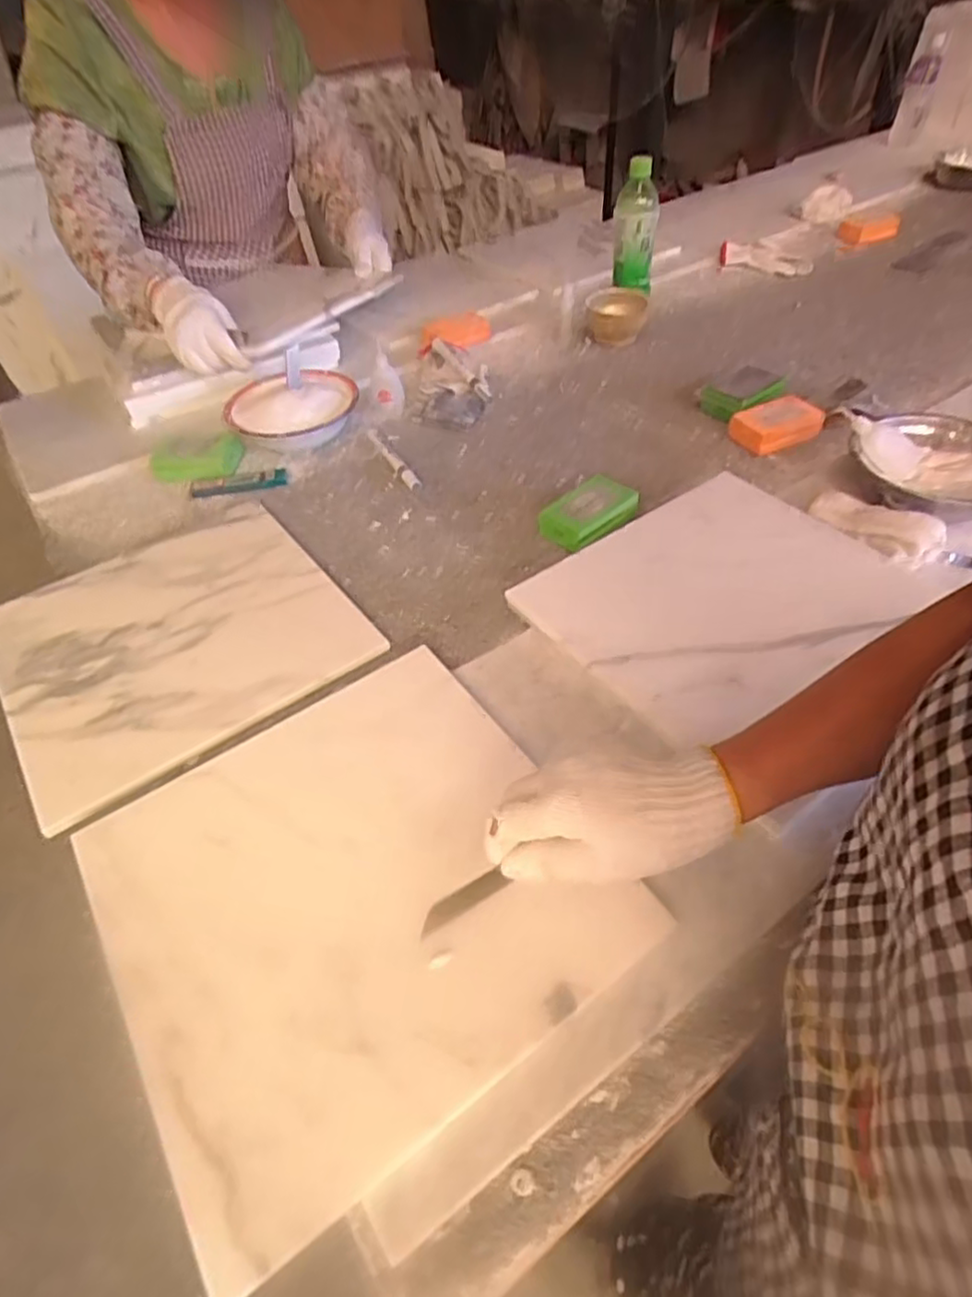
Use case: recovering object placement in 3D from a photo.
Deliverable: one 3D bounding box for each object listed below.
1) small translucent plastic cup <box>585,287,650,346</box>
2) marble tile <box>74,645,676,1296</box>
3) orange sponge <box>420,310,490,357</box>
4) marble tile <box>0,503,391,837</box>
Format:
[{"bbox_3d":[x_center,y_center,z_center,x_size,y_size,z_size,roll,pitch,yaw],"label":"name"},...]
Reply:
[{"bbox_3d":[0.199,-0.509,1.025,0.096,0.057,0.101,5,49,9],"label":"small translucent plastic cup"},{"bbox_3d":[-0.088,0.156,0.453,0.293,0.013,0.298,-30,53,-20],"label":"marble tile"},{"bbox_3d":[-0.049,-0.479,1.019,0.110,0.049,0.021,-9,32,2],"label":"orange sponge"},{"bbox_3d":[-0.297,-0.017,0.639,0.297,0.014,0.302,-32,53,-21],"label":"marble tile"}]

